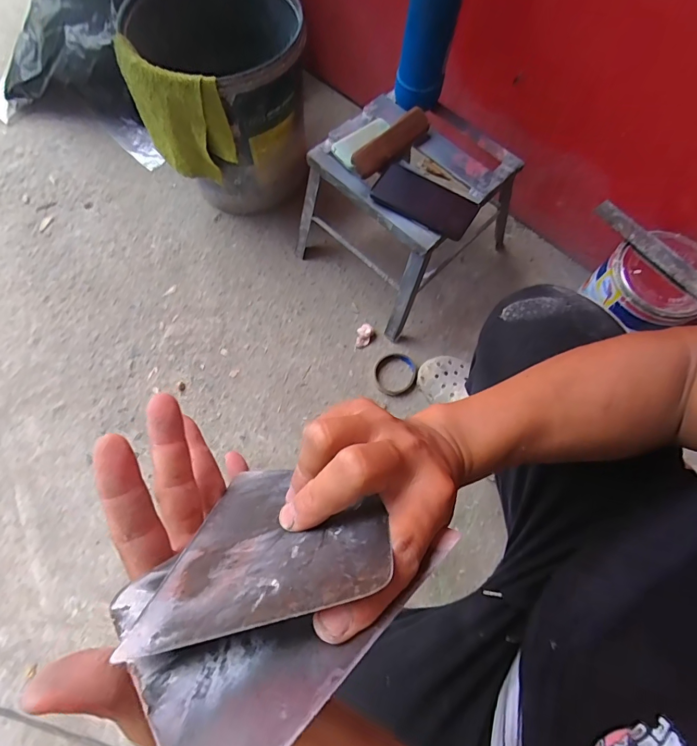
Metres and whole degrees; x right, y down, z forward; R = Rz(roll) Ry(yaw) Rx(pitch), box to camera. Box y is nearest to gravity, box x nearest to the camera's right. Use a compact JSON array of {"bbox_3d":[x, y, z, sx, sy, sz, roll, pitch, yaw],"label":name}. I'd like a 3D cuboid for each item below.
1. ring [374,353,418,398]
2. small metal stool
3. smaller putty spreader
[{"bbox_3d":[0.091,0.001,0.818,0.081,0.009,0.088,0,72,0],"label":"ring"},{"bbox_3d":[0.115,-0.316,0.807,0.343,0.250,0.294,-43,77,-13],"label":"small metal stool"},{"bbox_3d":[-0.030,0.074,0.202,0.093,0.131,0.004,-9,99,2],"label":"smaller putty spreader"}]

